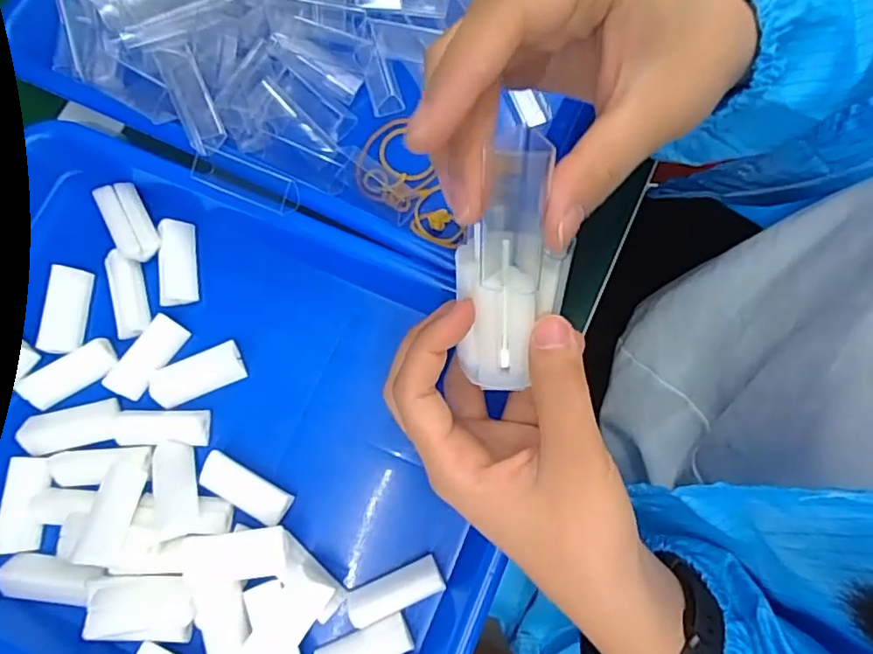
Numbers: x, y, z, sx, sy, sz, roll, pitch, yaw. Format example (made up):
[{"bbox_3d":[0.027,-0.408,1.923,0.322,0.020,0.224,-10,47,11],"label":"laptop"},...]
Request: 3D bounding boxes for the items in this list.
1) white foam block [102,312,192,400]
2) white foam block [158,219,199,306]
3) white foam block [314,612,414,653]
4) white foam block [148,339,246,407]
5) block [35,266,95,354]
[{"bbox_3d":[-0.152,0.016,0.310,0.019,0.010,0.045,34,80,8],"label":"white foam block"},{"bbox_3d":[-0.143,-0.036,0.325,0.019,0.014,0.045,-6,77,-1],"label":"white foam block"},{"bbox_3d":[-0.035,0.152,0.277,0.047,0.011,0.015,-22,78,-4],"label":"white foam block"},{"bbox_3d":[-0.127,0.025,0.312,0.047,0.008,0.022,-25,78,-5],"label":"white foam block"},{"bbox_3d":[-0.199,-0.010,0.315,0.020,0.012,0.045,5,77,2],"label":"block"}]

